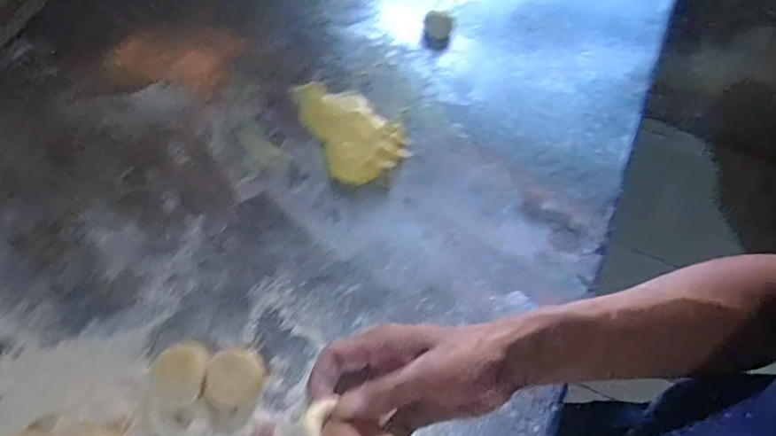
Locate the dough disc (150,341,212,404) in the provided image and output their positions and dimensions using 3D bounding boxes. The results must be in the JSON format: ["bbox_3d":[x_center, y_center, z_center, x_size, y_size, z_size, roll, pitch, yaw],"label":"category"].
[{"bbox_3d":[-0.164,0.120,0.433,0.040,0.004,0.045,10,66,3],"label":"dough disc"}]

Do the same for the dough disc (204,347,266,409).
[{"bbox_3d":[-0.119,0.124,0.430,0.044,0.004,0.044,1,66,-1],"label":"dough disc"}]

